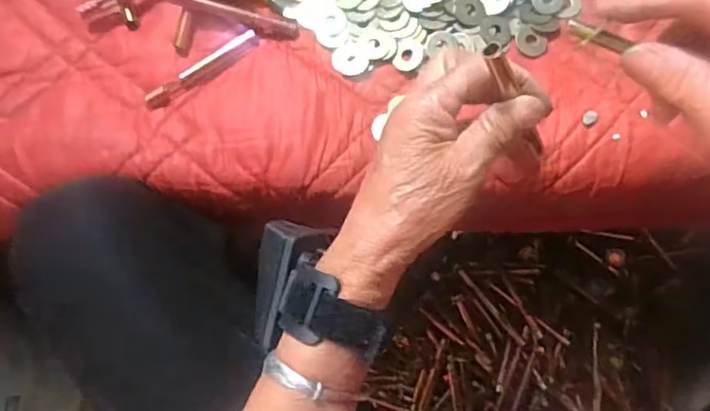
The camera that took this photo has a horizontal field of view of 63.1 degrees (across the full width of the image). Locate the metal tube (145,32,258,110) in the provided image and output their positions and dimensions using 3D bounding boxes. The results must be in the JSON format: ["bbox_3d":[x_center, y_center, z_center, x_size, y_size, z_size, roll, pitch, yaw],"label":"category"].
[{"bbox_3d":[-0.106,-0.095,0.398,0.087,0.016,0.015,-38,77,-4],"label":"metal tube"}]

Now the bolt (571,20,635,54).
[{"bbox_3d":[0.109,-0.075,0.258,0.028,0.006,0.007,28,85,16],"label":"bolt"}]

